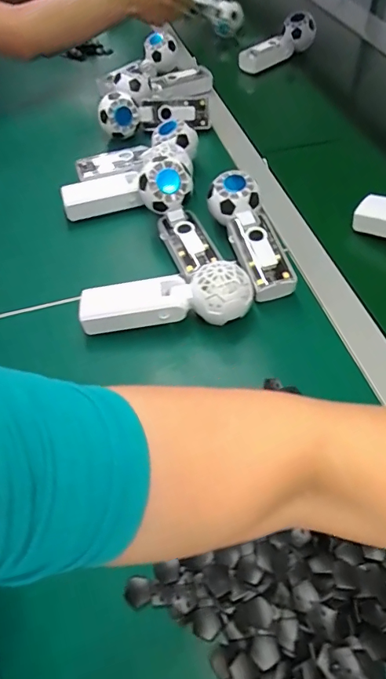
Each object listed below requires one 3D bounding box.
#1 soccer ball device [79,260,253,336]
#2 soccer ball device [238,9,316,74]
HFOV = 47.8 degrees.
[{"bbox_3d":[-0.028,-0.041,0.438,0.170,0.056,0.050,-3,53,0],"label":"soccer ball device"},{"bbox_3d":[0.155,-0.556,0.825,0.162,0.050,0.048,-35,58,-6],"label":"soccer ball device"}]

